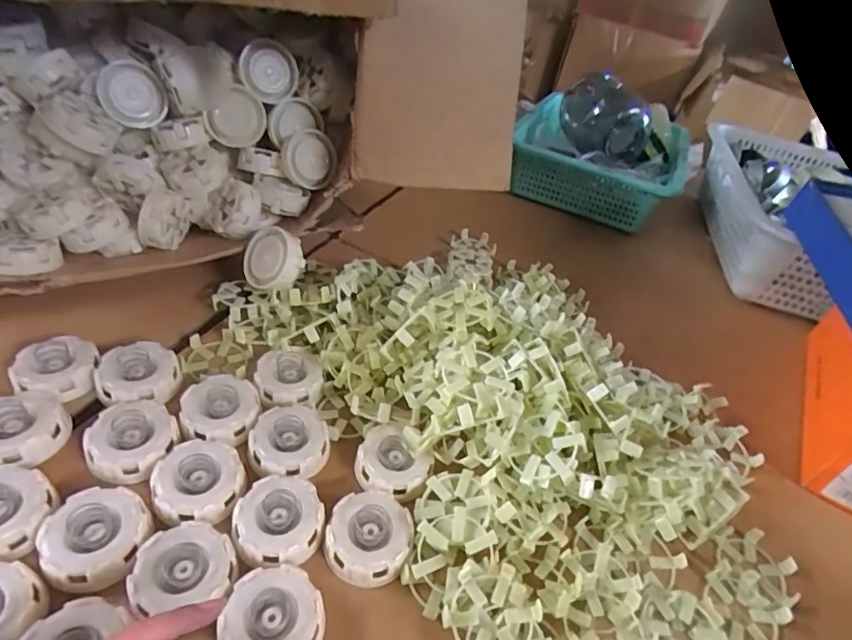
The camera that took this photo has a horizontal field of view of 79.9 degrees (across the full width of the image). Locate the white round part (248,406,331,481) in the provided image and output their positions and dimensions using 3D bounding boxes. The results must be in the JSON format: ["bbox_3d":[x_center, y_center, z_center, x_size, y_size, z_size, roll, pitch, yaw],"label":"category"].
[{"bbox_3d":[-0.107,0.095,0.399,0.060,0.018,0.063,6,41,-6],"label":"white round part"}]

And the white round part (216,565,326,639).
[{"bbox_3d":[-0.092,0.181,0.311,0.058,0.017,0.053,4,41,-3],"label":"white round part"}]

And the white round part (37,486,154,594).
[{"bbox_3d":[-0.210,0.138,0.326,0.058,0.020,0.057,6,41,-6],"label":"white round part"}]

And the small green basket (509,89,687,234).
[{"bbox_3d":[0.277,-0.257,0.827,0.248,0.079,0.254,21,41,12],"label":"small green basket"}]

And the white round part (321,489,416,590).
[{"bbox_3d":[-0.039,0.151,0.357,0.059,0.021,0.059,6,41,-6],"label":"white round part"}]

